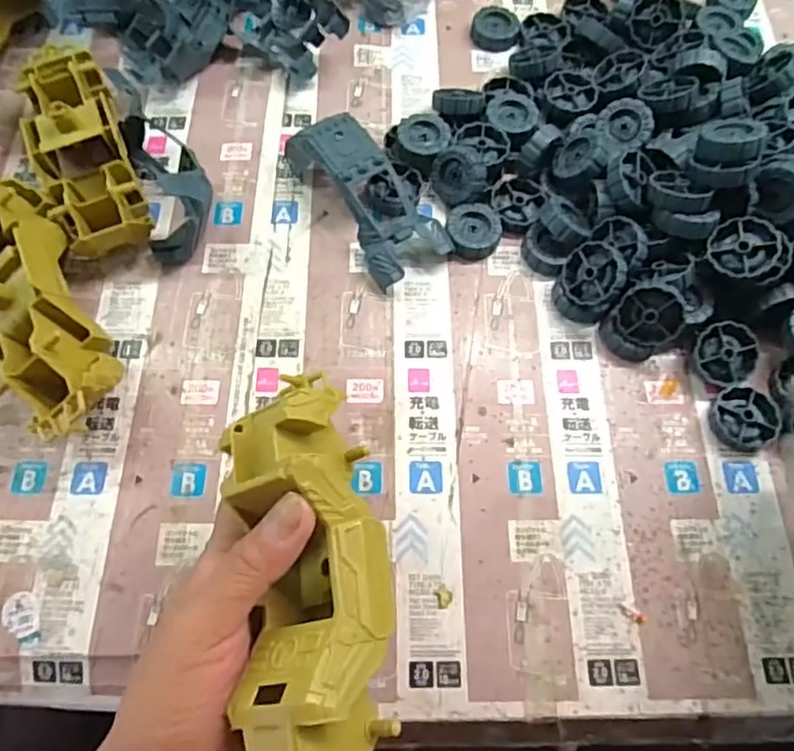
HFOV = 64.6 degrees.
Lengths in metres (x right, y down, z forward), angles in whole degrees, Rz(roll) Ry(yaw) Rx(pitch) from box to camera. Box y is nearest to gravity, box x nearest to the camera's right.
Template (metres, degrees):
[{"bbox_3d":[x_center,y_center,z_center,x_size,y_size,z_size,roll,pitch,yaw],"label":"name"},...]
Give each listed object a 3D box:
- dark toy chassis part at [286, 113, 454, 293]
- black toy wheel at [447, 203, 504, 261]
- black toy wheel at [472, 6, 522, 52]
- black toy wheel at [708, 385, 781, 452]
[{"bbox_3d":[-0.019,-0.124,0.430,0.062,0.042,0.129,-33,84,-11],"label":"dark toy chassis part"},{"bbox_3d":[0.054,-0.101,0.435,0.037,0.014,0.039,-1,68,1],"label":"black toy wheel"},{"bbox_3d":[0.080,-0.283,0.512,0.038,0.012,0.037,9,68,5],"label":"black toy wheel"},{"bbox_3d":[0.213,0.026,0.384,0.039,0.009,0.037,-1,68,1],"label":"black toy wheel"}]

